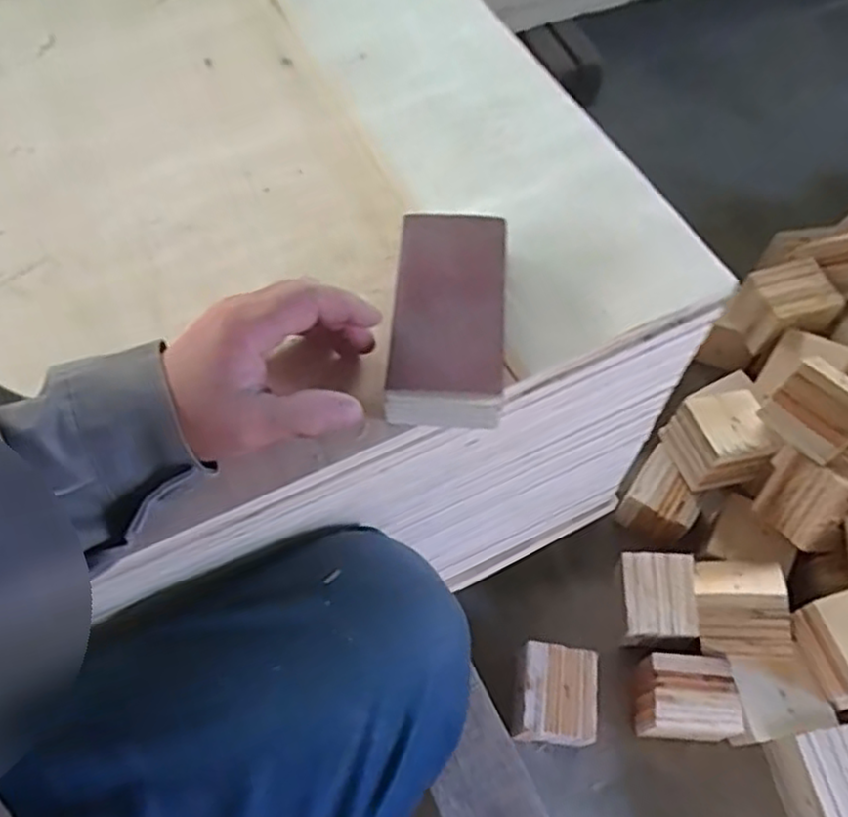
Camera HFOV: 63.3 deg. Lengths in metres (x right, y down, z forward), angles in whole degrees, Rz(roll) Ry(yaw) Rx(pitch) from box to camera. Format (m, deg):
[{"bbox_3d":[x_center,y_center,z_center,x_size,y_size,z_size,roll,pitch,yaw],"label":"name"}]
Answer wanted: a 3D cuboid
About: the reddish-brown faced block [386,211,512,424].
[{"bbox_3d":[0.017,-0.065,0.449,0.071,0.047,0.150,3,59,2],"label":"reddish-brown faced block"}]

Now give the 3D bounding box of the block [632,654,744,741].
[{"bbox_3d":[0.299,0.334,0.794,0.100,0.089,0.080,1,60,5],"label":"block"}]

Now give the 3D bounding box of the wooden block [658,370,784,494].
[{"bbox_3d":[0.375,0.037,0.874,0.107,0.094,0.104,-16,60,-5],"label":"wooden block"}]

